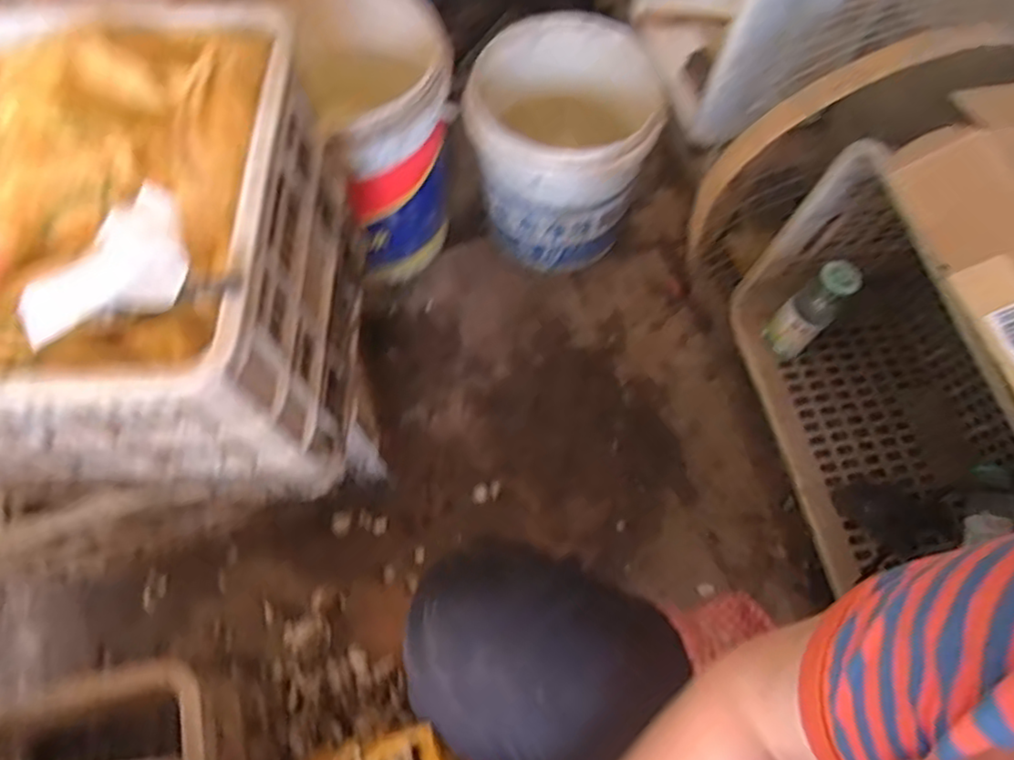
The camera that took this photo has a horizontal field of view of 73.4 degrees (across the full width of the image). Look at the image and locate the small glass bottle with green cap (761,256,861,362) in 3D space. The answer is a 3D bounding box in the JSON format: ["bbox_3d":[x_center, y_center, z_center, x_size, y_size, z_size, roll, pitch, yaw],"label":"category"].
[{"bbox_3d":[0.409,-0.092,0.928,0.064,0.158,0.074,38,72,16],"label":"small glass bottle with green cap"}]

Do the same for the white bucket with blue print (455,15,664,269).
[{"bbox_3d":[0.083,-0.352,1.067,0.266,0.283,0.245,-1,66,1],"label":"white bucket with blue print"}]

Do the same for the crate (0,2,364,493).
[{"bbox_3d":[-0.426,-0.102,0.628,0.502,0.293,0.362,0,66,1],"label":"crate"}]

